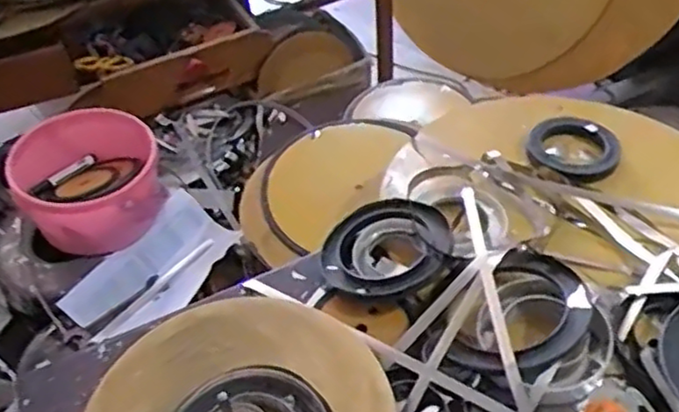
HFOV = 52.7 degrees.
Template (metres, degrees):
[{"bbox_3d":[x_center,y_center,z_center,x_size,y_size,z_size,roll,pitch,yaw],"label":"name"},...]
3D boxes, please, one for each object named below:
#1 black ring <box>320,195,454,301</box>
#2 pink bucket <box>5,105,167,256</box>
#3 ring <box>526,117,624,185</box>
[{"bbox_3d":[0.053,0.046,0.792,0.148,0.029,0.139,-13,42,12],"label":"black ring"},{"bbox_3d":[-0.381,-0.037,1.054,0.205,0.139,0.224,-16,46,-11],"label":"pink bucket"},{"bbox_3d":[0.316,-0.079,0.916,0.114,0.025,0.117,-3,45,3],"label":"ring"}]

